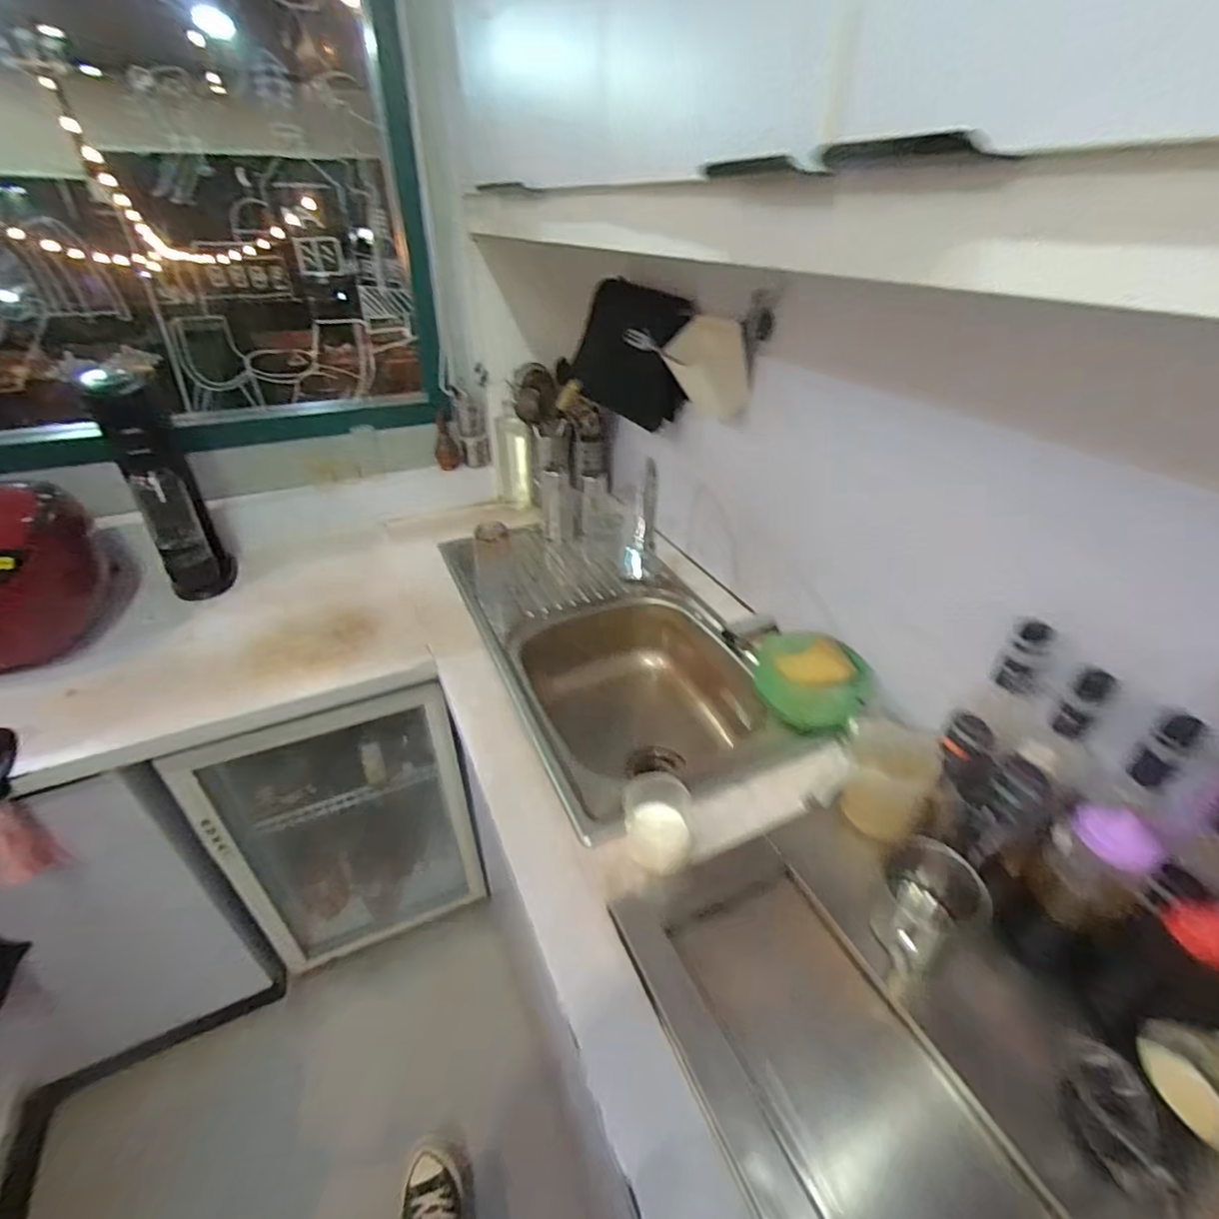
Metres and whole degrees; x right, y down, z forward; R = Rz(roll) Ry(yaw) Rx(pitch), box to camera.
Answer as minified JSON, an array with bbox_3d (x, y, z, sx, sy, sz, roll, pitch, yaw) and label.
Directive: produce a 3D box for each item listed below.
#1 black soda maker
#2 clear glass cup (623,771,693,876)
[{"bbox_3d":[-0.837,-0.223,1.080,0.107,0.422,0.153,-24,42,-32],"label":"black soda maker"},{"bbox_3d":[0.058,0.255,0.679,0.081,0.086,0.075,4,35,4],"label":"clear glass cup"}]

